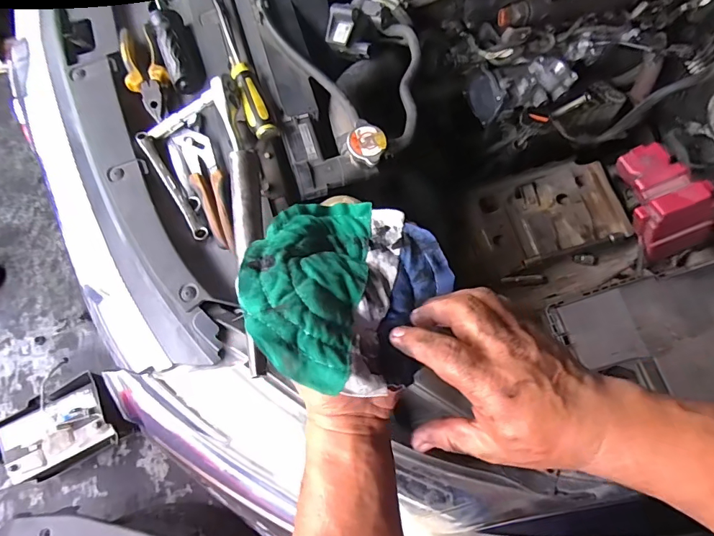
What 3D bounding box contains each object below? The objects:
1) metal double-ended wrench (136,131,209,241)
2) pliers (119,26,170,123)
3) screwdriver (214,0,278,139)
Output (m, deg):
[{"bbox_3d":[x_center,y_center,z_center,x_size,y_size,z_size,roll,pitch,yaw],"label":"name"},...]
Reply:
[{"bbox_3d":[-0.228,-0.102,0.544,0.015,0.017,0.159,-32,77,-11],"label":"metal double-ended wrench"},{"bbox_3d":[-0.280,-0.259,0.580,0.052,0.012,0.164,-26,76,-10],"label":"pliers"},{"bbox_3d":[-0.144,-0.250,0.554,0.029,0.029,0.215,-20,70,-8],"label":"screwdriver"}]

